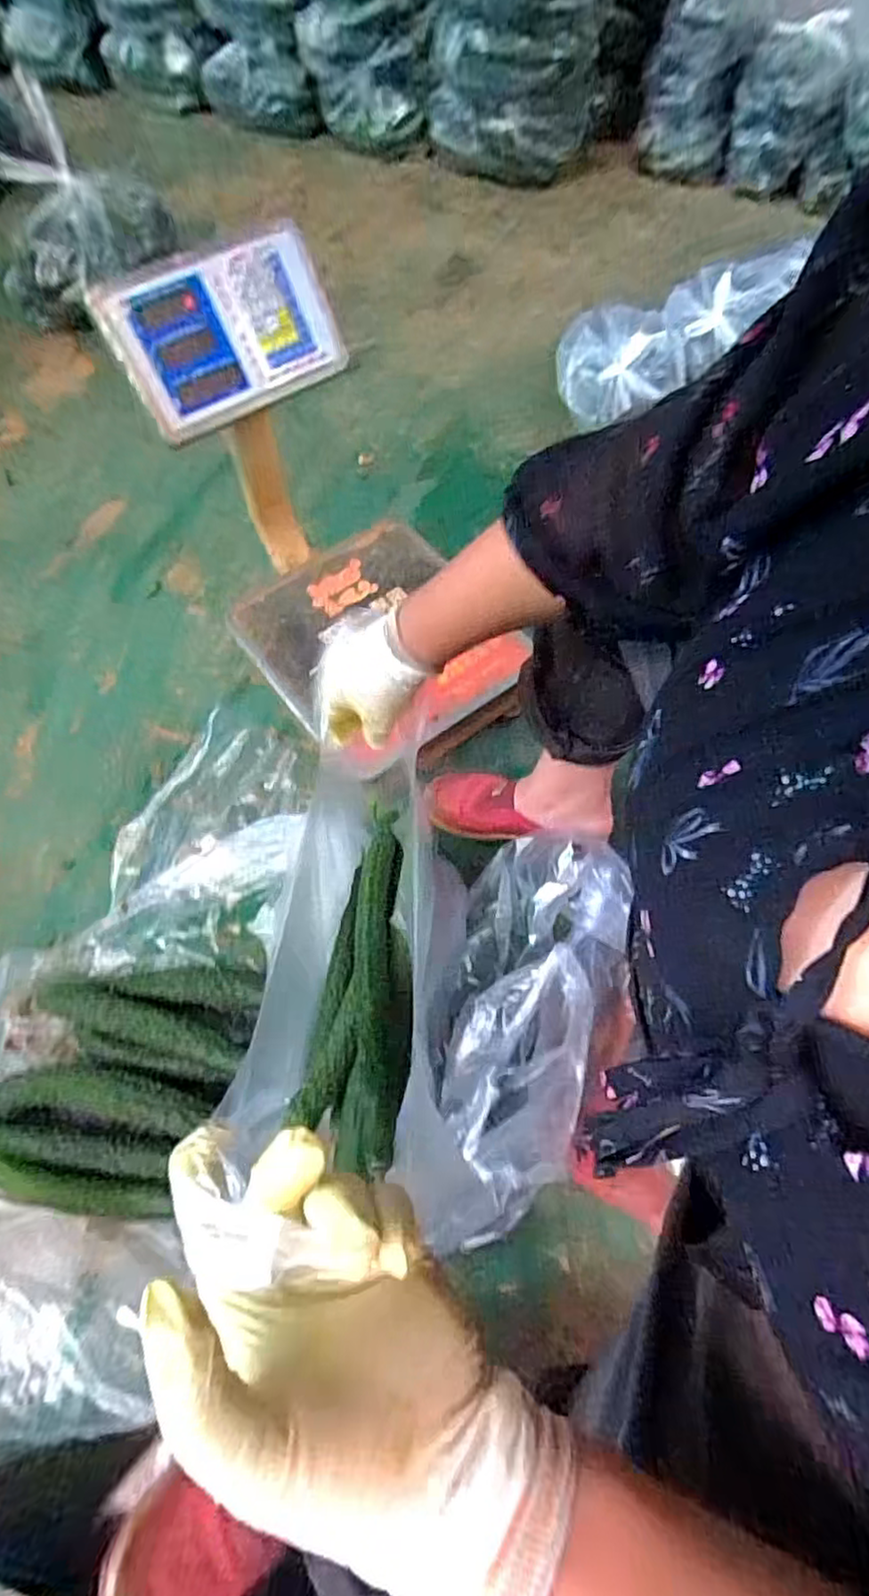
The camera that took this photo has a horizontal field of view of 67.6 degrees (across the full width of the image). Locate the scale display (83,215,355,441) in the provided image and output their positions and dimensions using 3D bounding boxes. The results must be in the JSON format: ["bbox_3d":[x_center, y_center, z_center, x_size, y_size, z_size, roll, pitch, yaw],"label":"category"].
[{"bbox_3d":[-0.220,-0.499,0.694,0.237,0.146,0.040,-37,35,-19],"label":"scale display"}]

